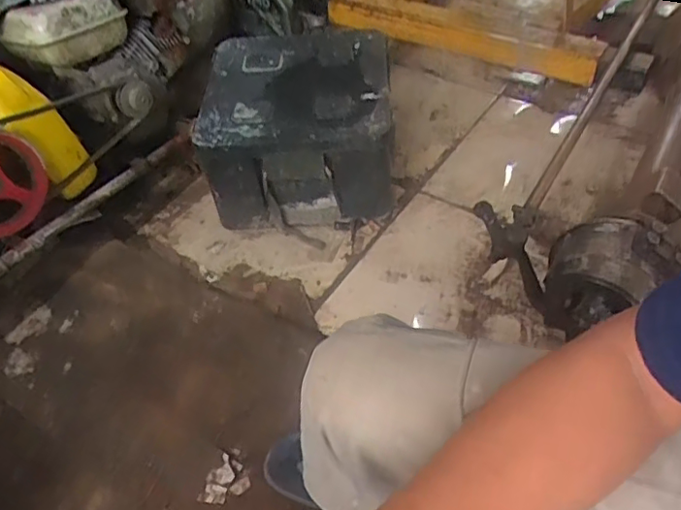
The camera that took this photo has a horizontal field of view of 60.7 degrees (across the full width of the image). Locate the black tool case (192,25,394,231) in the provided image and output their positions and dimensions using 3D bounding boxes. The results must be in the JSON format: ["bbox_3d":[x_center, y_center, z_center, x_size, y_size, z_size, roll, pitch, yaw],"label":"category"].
[{"bbox_3d":[-0.074,-0.231,1.178,0.357,0.271,0.294,1,49,8],"label":"black tool case"}]

